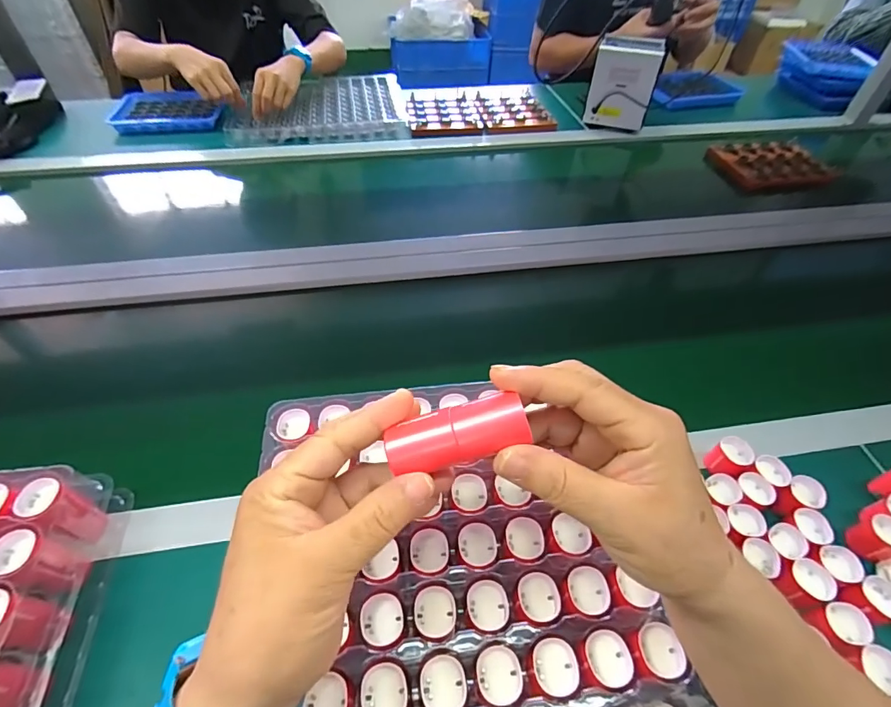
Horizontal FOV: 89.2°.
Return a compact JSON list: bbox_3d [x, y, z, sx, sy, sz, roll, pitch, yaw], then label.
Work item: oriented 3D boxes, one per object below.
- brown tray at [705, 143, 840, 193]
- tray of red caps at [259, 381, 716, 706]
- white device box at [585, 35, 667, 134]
[{"bbox_3d":[0.635,-0.375,0.886,0.192,0.026,0.141,-7,50,-9],"label":"brown tray"},{"bbox_3d":[0.014,0.178,0.334,0.297,0.058,0.328,-4,50,-6],"label":"tray of red caps"},{"bbox_3d":[0.362,-0.547,0.932,0.123,0.160,0.082,15,50,10],"label":"white device box"}]

